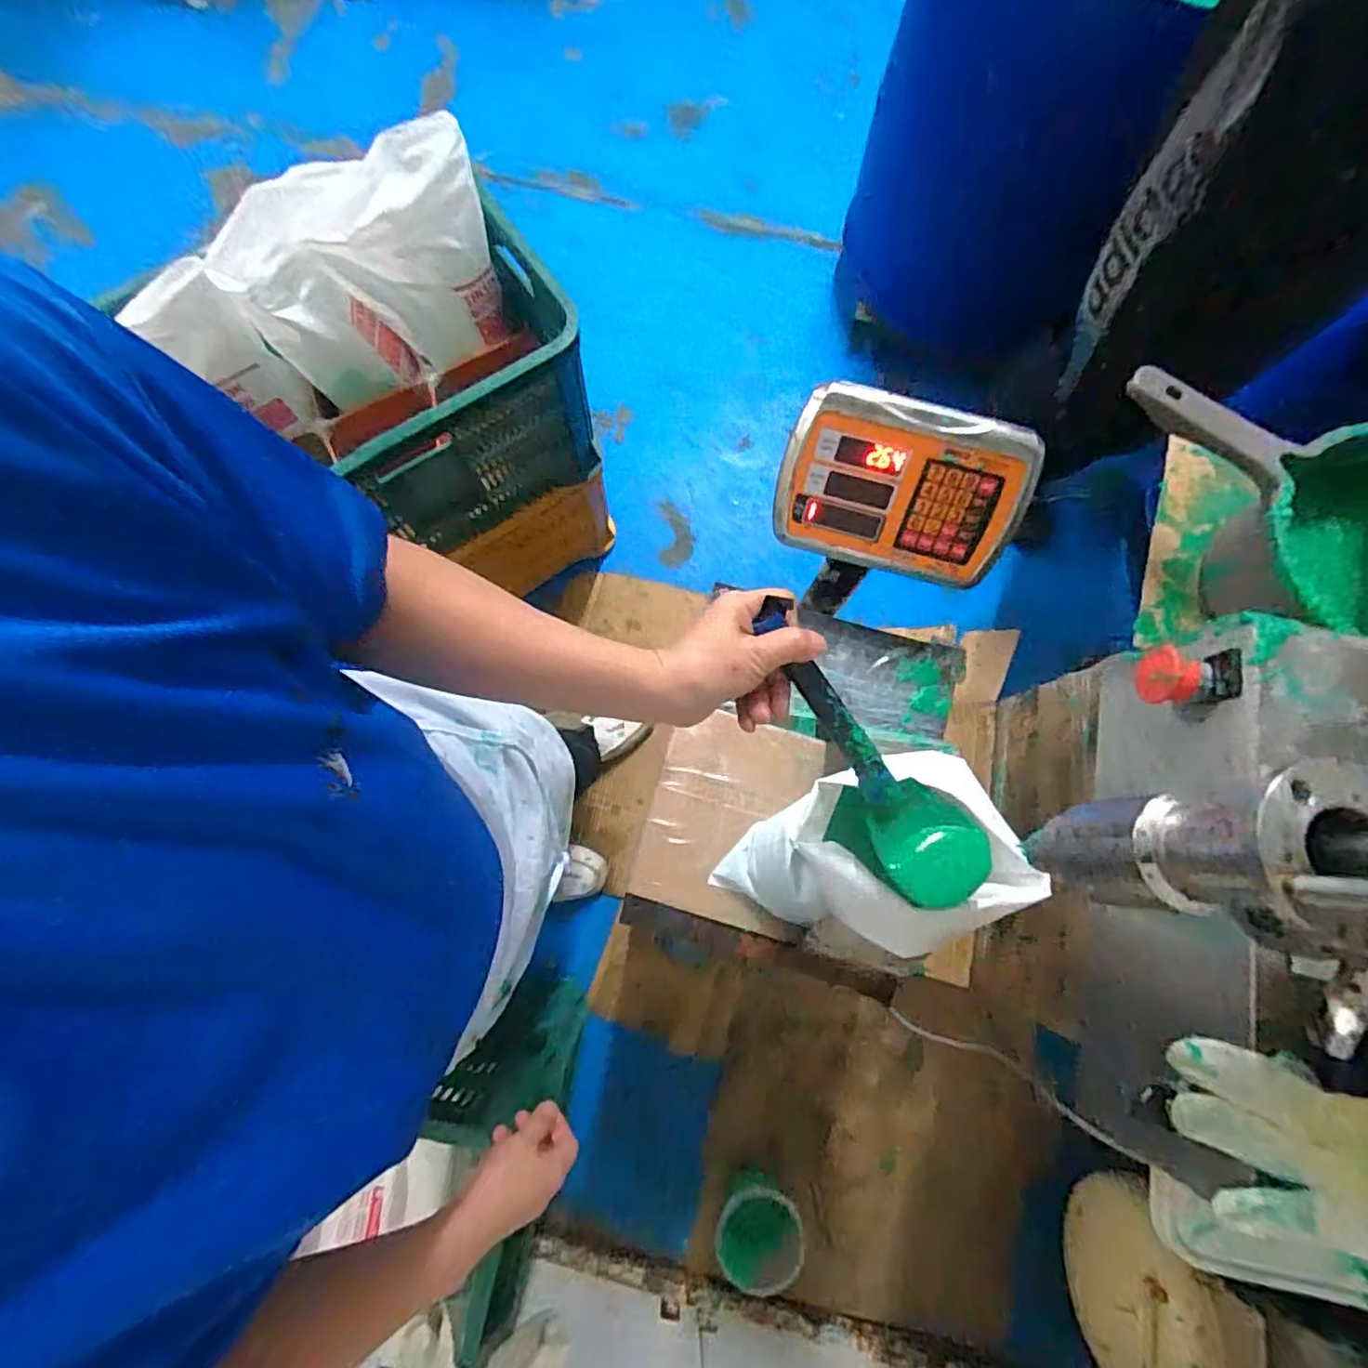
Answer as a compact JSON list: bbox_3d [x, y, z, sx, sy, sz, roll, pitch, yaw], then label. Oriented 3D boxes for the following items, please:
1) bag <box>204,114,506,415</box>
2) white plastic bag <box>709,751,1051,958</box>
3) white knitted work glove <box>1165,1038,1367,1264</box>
[{"bbox_3d":[-0.384,-0.511,0.810,0.307,0.201,0.154,-36,81,-8],"label":"bag"},{"bbox_3d":[0.153,0.164,0.612,0.226,0.239,0.149,-24,80,-6],"label":"white plastic bag"},{"bbox_3d":[0.342,0.227,0.318,0.147,0.065,0.092,-6,78,-3],"label":"white knitted work glove"}]

